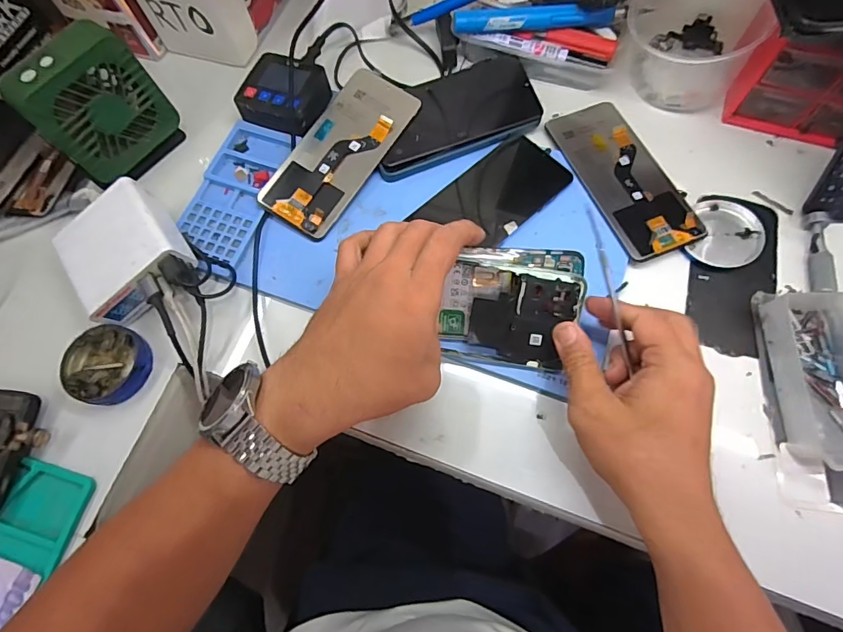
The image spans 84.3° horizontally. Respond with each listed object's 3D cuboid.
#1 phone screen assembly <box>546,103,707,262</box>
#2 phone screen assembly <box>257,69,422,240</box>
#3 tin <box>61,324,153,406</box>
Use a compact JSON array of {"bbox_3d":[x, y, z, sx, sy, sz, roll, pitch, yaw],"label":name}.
[{"bbox_3d":[0.179,-0.129,0.417,0.070,0.009,0.167,-19,73,-4],"label":"phone screen assembly"},{"bbox_3d":[-0.074,-0.149,0.421,0.071,0.007,0.163,33,79,7],"label":"phone screen assembly"},{"bbox_3d":[-0.248,0.038,0.368,0.057,0.016,0.059,-1,72,2],"label":"tin"}]

